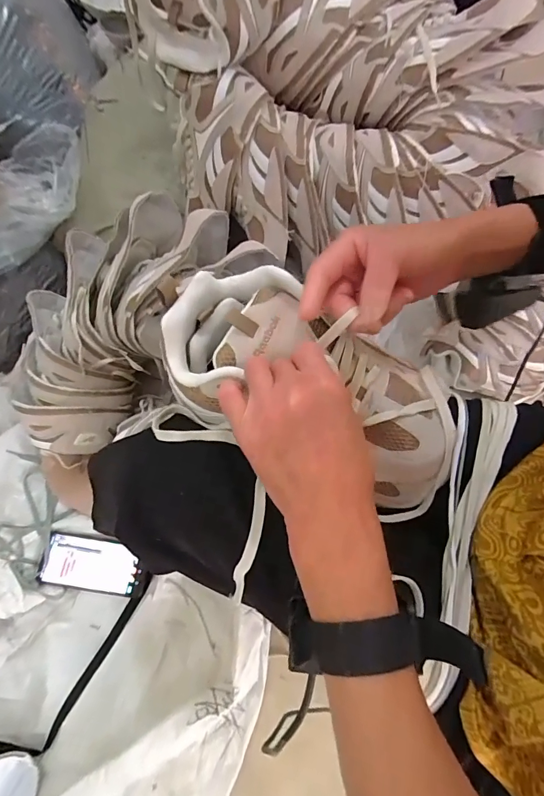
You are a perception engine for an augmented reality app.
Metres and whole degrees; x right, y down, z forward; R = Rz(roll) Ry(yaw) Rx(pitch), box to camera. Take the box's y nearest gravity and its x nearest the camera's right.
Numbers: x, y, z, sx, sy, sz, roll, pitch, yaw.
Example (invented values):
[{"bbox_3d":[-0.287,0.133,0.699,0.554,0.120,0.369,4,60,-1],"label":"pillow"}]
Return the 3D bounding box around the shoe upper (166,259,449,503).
[{"bbox_3d":[0.038,-0.007,0.319,0.256,0.082,0.120,29,71,-3],"label":"shoe upper"}]

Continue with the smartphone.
[{"bbox_3d":[-0.277,0.263,0.627,0.167,0.007,0.075,11,70,1],"label":"smartphone"}]

